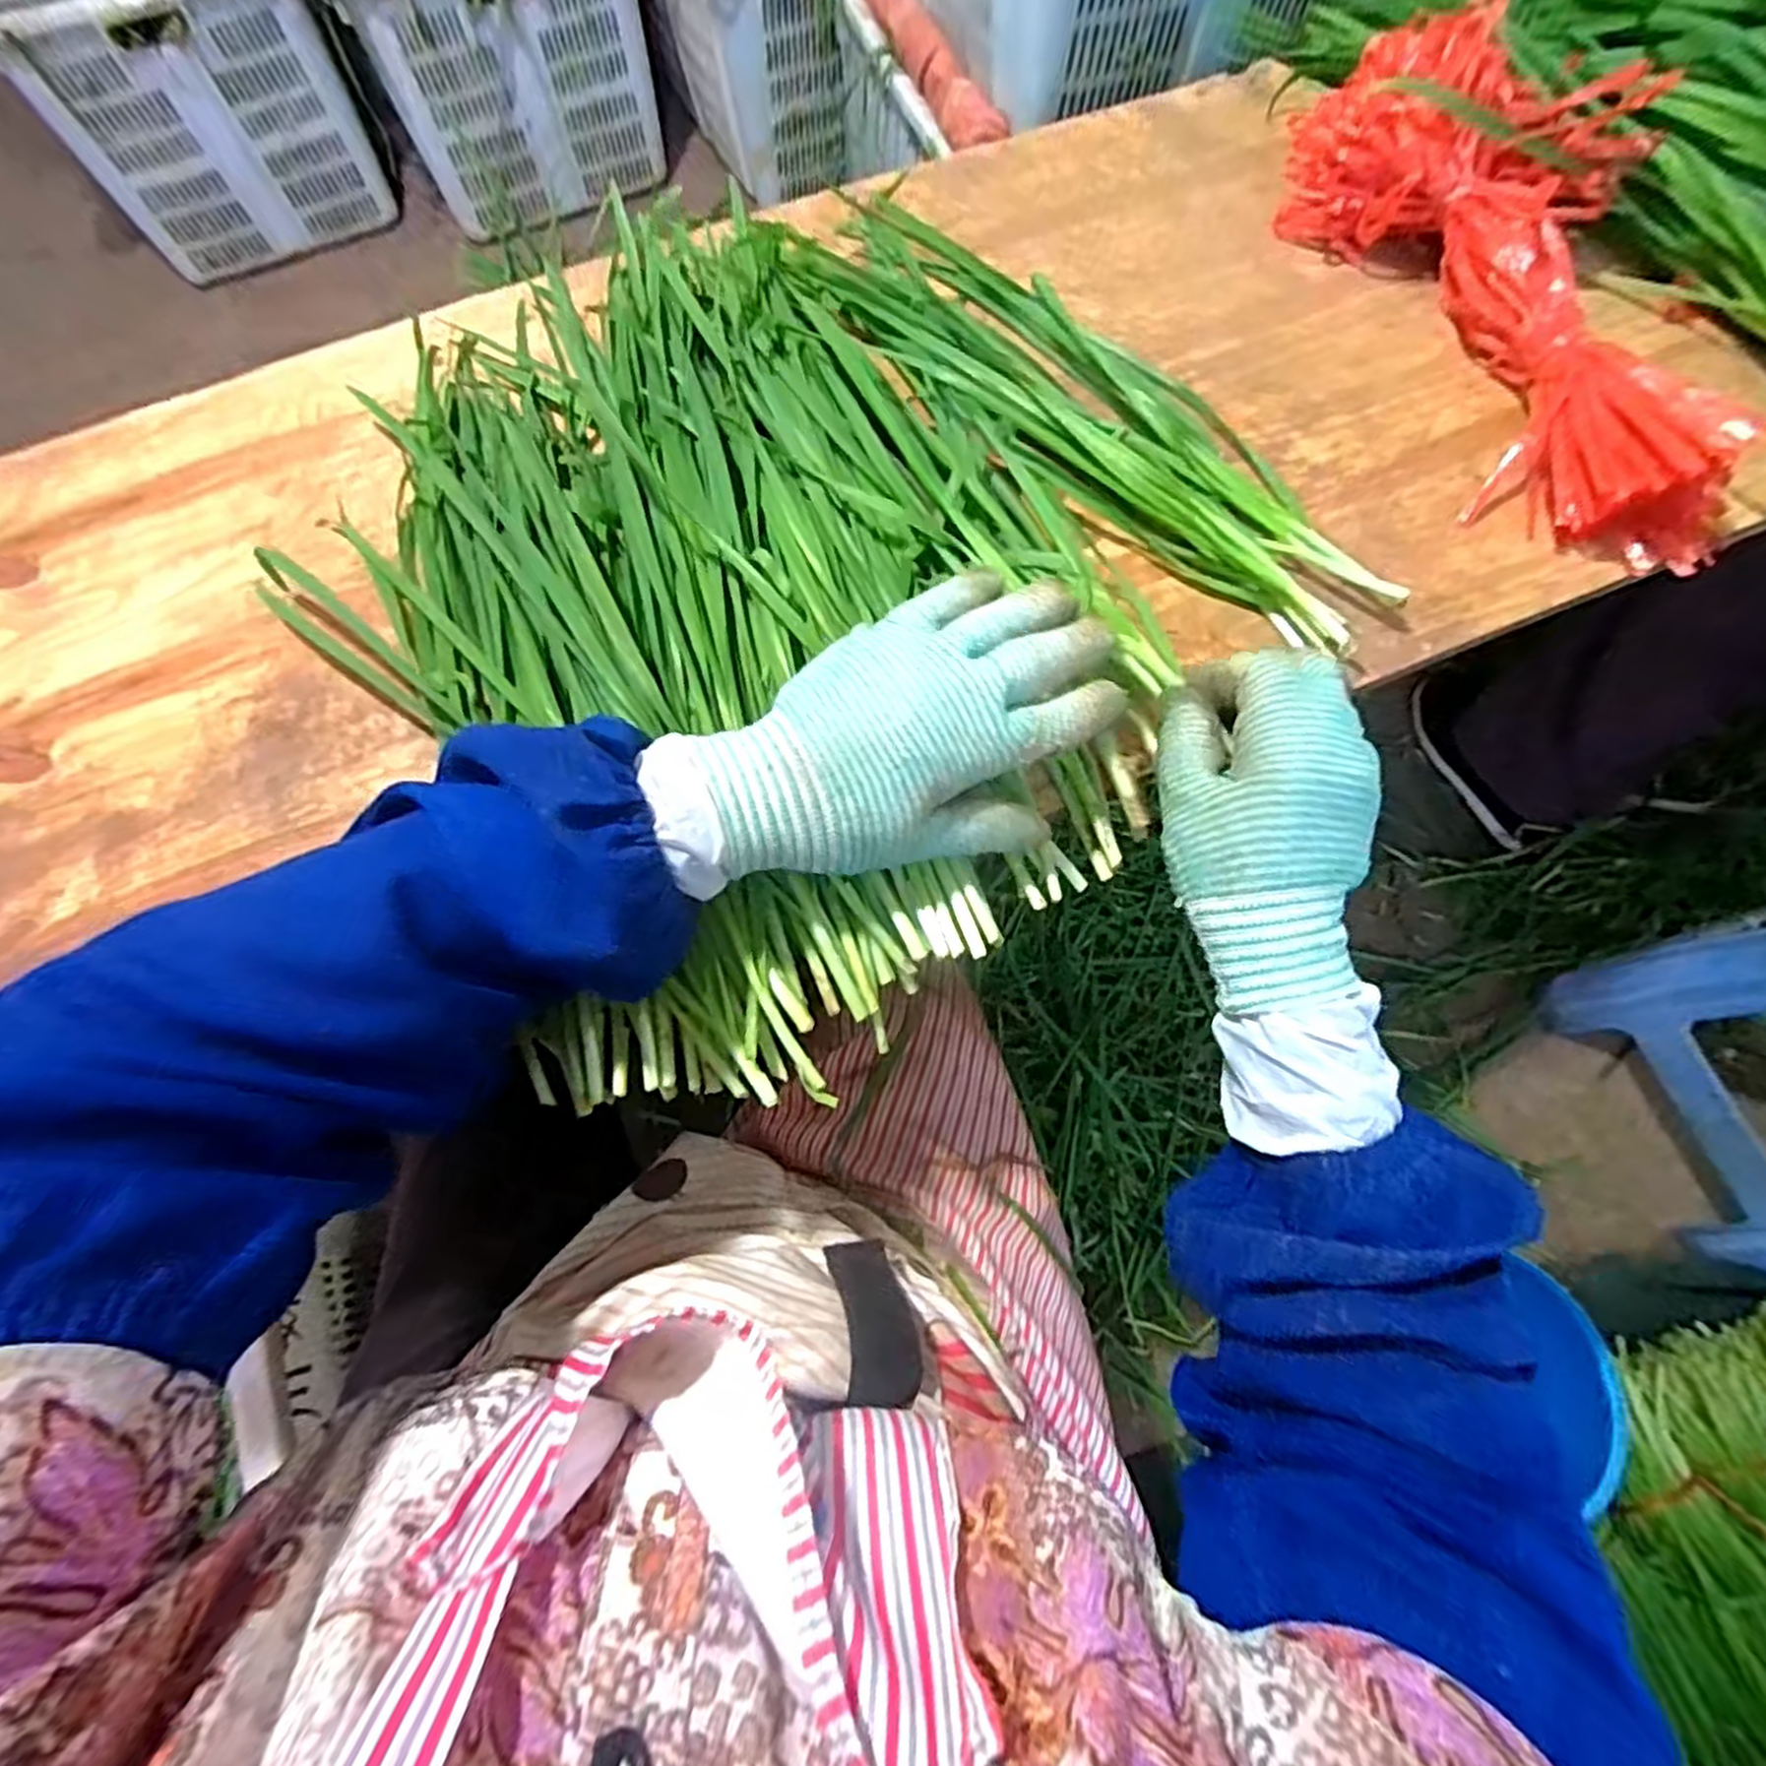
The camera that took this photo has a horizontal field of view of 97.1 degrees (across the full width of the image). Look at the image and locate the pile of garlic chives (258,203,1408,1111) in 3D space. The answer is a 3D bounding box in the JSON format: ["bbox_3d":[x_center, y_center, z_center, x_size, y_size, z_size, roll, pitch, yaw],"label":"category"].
[{"bbox_3d":[-0.045,-0.175,0.385,0.442,0.044,0.449,-34,73,-10],"label":"pile of garlic chives"}]

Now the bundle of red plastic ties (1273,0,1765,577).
[{"bbox_3d":[0.351,-0.314,0.409,0.146,0.076,0.317,-14,71,-4],"label":"bundle of red plastic ties"}]

